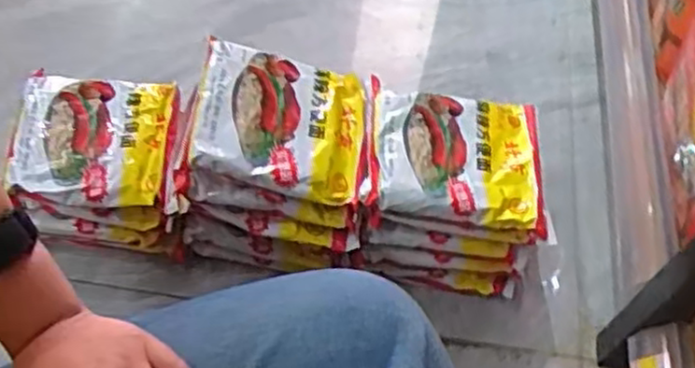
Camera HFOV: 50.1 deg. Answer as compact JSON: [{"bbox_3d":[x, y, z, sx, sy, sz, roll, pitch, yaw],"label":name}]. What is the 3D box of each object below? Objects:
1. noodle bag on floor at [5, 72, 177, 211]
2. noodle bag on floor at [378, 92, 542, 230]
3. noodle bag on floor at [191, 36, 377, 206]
[{"bbox_3d":[-0.225,-0.039,0.665,0.139,0.029,0.120,4,57,-2],"label":"noodle bag on floor"},{"bbox_3d":[0.100,-0.030,0.644,0.143,0.035,0.129,5,57,-1],"label":"noodle bag on floor"},{"bbox_3d":[-0.049,-0.053,0.620,0.145,0.050,0.124,5,57,-1],"label":"noodle bag on floor"}]

